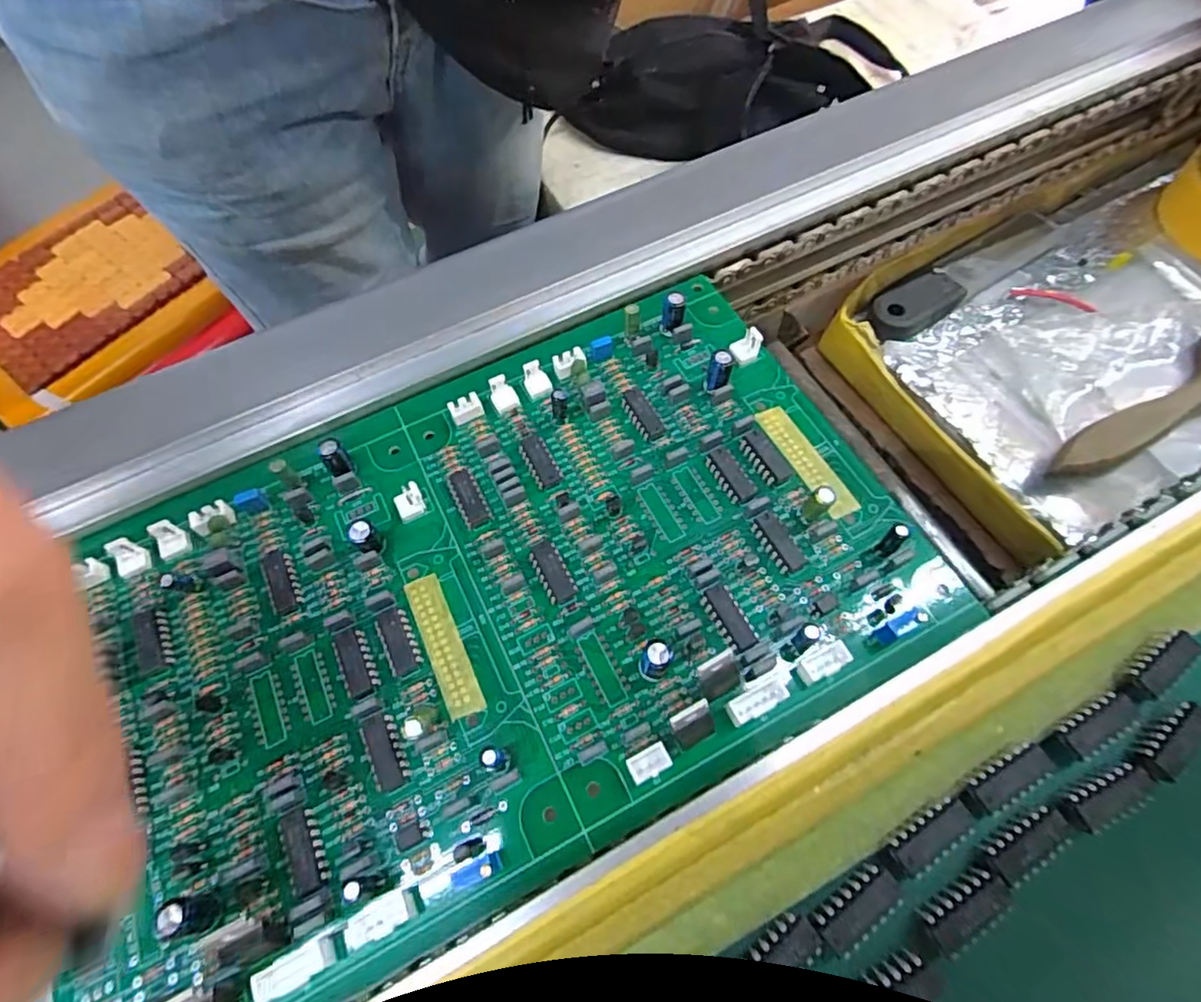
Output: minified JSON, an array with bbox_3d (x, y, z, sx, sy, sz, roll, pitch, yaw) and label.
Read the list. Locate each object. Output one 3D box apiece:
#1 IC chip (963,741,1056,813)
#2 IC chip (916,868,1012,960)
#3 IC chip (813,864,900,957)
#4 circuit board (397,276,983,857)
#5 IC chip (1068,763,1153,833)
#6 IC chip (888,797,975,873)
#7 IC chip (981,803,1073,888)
[{"bbox_3d":[0.090,0.061,0.135,0.019,0.004,0.008,-26,64,-10],"label":"IC chip"},{"bbox_3d":[0.075,0.083,0.124,0.018,0.005,0.009,-31,65,-12],"label":"IC chip"},{"bbox_3d":[0.053,0.084,0.126,0.018,0.006,0.008,-34,66,-14],"label":"IC chip"},{"bbox_3d":[0.019,-0.001,0.184,0.120,0.012,0.144,-26,64,-10],"label":"circuit board"},{"bbox_3d":[0.111,0.064,0.132,0.018,0.004,0.007,-23,64,-8],"label":"IC chip"},{"bbox_3d":[0.071,0.071,0.131,0.018,0.006,0.007,-31,65,-12],"label":"IC chip"},{"bbox_3d":[0.090,0.072,0.128,0.018,0.004,0.008,-28,65,-11],"label":"IC chip"}]

